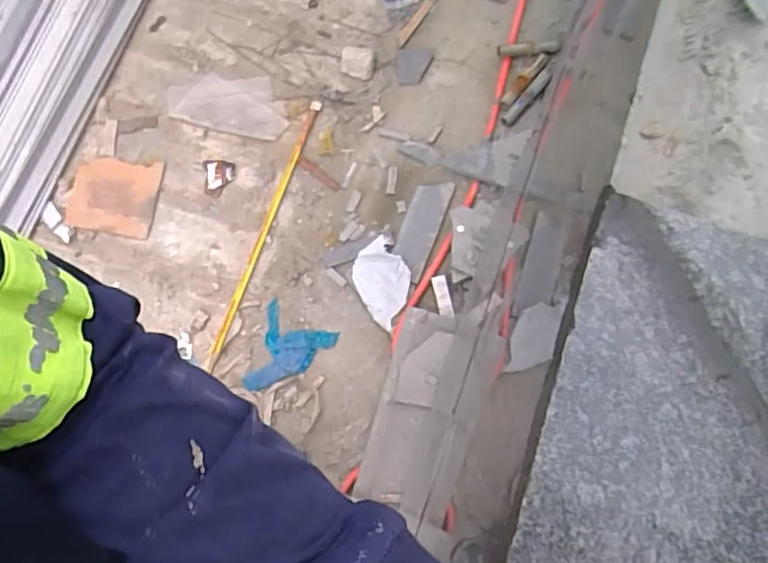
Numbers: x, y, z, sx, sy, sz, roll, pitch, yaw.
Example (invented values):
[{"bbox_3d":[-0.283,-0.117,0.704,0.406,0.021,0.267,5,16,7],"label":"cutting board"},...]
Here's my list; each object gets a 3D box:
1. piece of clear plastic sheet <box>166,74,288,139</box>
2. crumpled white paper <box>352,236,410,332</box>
[{"bbox_3d":[-0.451,-0.504,1.693,0.344,0.015,0.185,5,77,1],"label":"piece of clear plastic sheet"},{"bbox_3d":[-0.001,0.001,1.547,0.142,0.040,0.217,-32,79,-7],"label":"crumpled white paper"}]

